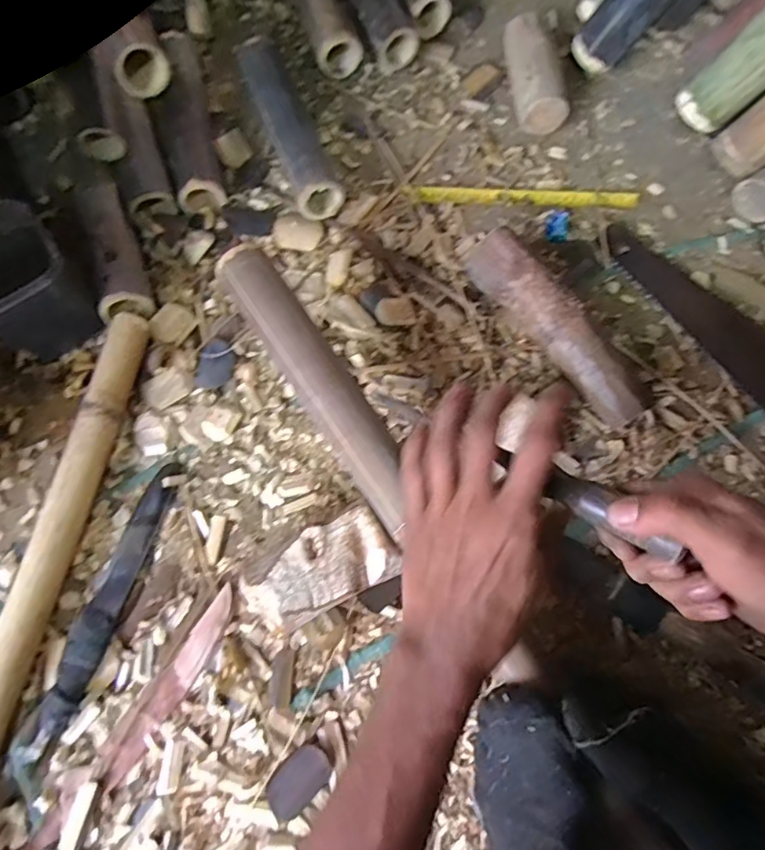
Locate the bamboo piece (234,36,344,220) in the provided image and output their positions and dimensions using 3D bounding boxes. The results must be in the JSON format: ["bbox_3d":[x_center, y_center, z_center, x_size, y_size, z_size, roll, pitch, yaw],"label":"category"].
[{"bbox_3d":[-0.118,-0.383,0.686,0.065,0.063,0.265,-22,73,-6],"label":"bamboo piece"}]

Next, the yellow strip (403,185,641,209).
[{"bbox_3d":[0.175,-0.291,0.682,0.286,0.008,0.024,4,72,2],"label":"yellow strip"}]

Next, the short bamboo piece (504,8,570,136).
[{"bbox_3d":[0.198,-0.458,0.703,0.058,0.063,0.161,-8,72,-2],"label":"short bamboo piece"}]

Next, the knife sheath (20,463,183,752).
[{"bbox_3d":[-0.268,0.166,0.528,0.034,0.030,0.272,14,73,5],"label":"knife sheath"}]

